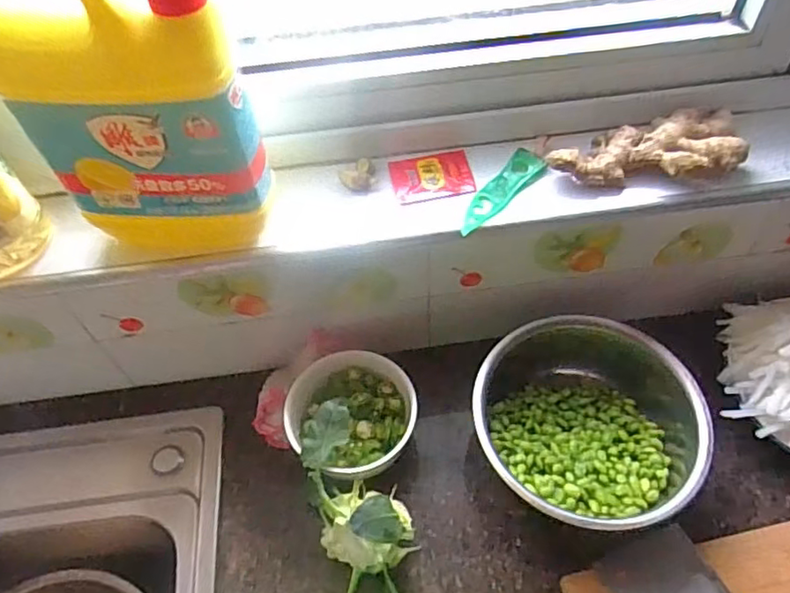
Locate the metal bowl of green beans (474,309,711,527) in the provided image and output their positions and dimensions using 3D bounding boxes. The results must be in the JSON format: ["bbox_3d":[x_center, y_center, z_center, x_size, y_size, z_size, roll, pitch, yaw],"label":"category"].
[{"bbox_3d":[0.160,0.110,0.511,0.180,0.066,0.171,-2,54,3],"label":"metal bowl of green beans"}]

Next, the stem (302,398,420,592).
[{"bbox_3d":[-0.036,0.162,0.476,0.063,0.102,0.134,-27,57,-14],"label":"stem"}]

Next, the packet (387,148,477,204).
[{"bbox_3d":[0.032,-0.104,0.513,0.067,0.004,0.050,-11,54,-3],"label":"packet"}]

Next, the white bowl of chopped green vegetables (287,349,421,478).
[{"bbox_3d":[-0.037,0.109,0.525,0.108,0.068,0.105,-2,54,3],"label":"white bowl of chopped green vegetables"}]

